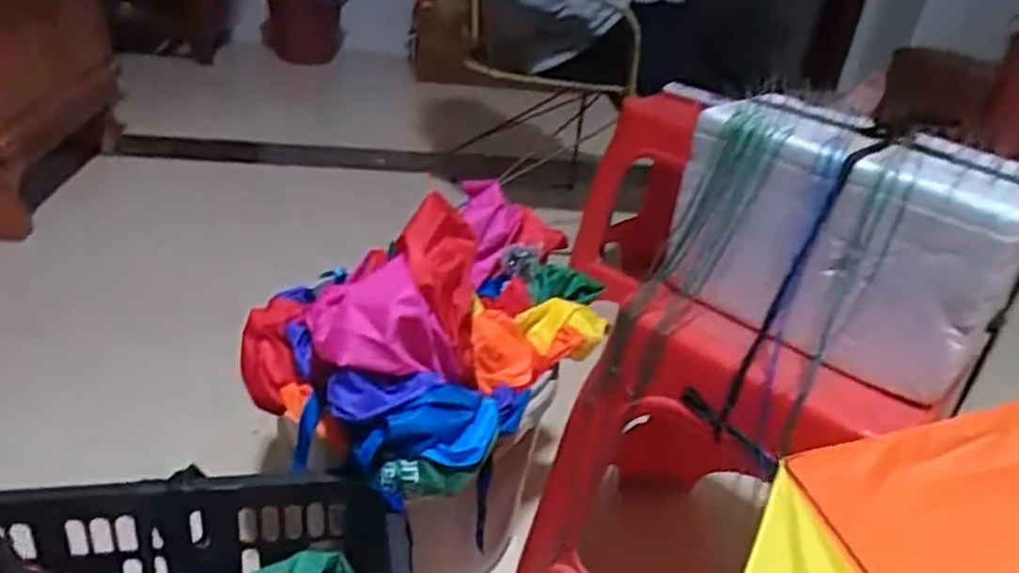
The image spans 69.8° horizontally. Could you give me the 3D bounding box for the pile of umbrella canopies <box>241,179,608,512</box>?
[{"bbox_3d":[-0.099,0.015,0.907,0.365,0.226,0.438,22,32,25],"label":"pile of umbrella canopies"}]

